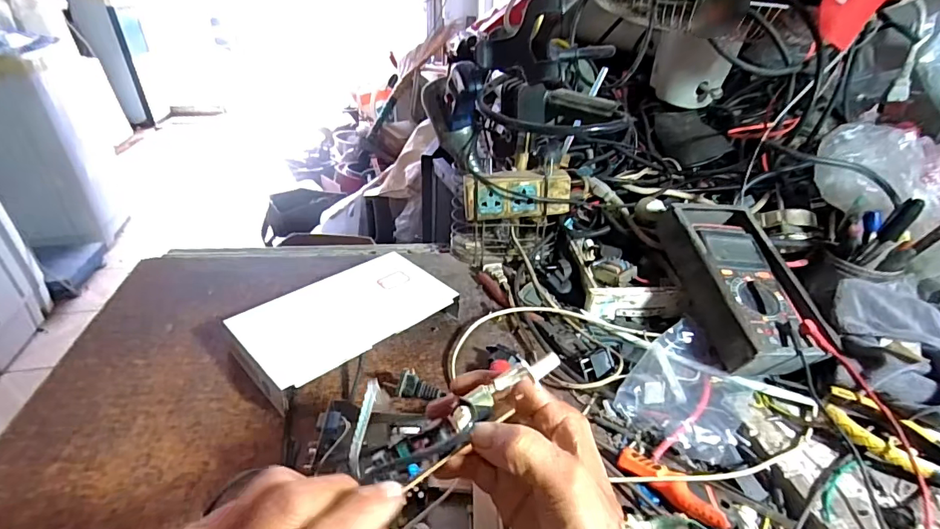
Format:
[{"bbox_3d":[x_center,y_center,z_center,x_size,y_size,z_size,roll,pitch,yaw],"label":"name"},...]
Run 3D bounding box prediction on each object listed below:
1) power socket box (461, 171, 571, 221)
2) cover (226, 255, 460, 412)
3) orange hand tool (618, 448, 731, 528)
[{"bbox_3d":[0.060,-0.091,0.614,0.133,0.054,0.031,-1,33,-5],"label":"power socket box"},{"bbox_3d":[-0.138,0.058,0.530,0.226,0.036,0.133,-27,43,-37],"label":"cover"},{"bbox_3d":[0.166,0.182,0.392,0.090,0.013,0.019,29,41,35],"label":"orange hand tool"}]

